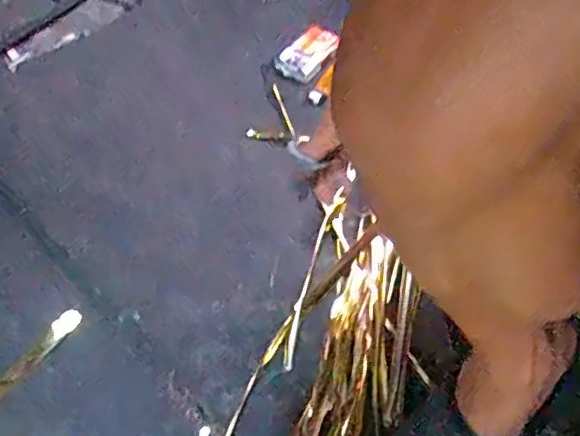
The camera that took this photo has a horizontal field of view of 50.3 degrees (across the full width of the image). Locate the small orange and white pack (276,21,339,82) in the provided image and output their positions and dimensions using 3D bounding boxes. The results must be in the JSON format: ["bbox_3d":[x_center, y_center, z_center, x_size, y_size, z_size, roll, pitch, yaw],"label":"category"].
[{"bbox_3d":[0.027,-0.236,0.891,0.057,0.016,0.096,38,73,11],"label":"small orange and white pack"}]

